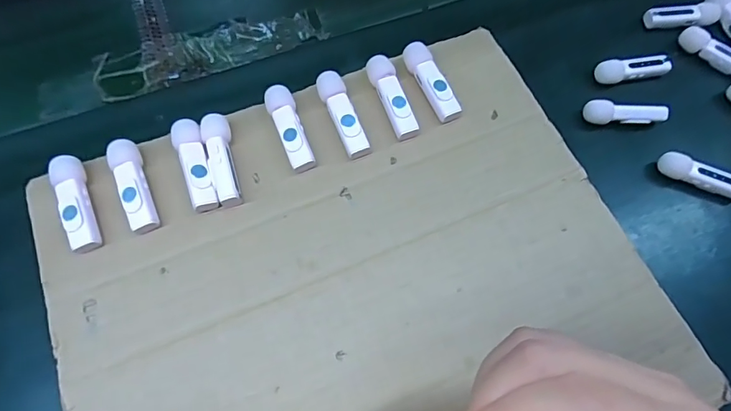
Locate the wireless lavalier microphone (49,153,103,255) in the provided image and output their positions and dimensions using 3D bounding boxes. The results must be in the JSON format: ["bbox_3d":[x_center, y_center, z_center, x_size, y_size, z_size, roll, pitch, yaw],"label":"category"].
[{"bbox_3d":[-0.182,-0.002,0.282,0.017,0.012,0.064,-21,75,-10],"label":"wireless lavalier microphone"}]

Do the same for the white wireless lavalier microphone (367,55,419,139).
[{"bbox_3d":[0.019,-0.077,0.317,0.018,0.010,0.065,-19,74,-9],"label":"white wireless lavalier microphone"}]

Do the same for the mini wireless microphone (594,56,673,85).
[{"bbox_3d":[0.231,-0.118,0.386,0.063,0.015,0.019,-14,66,-6],"label":"mini wireless microphone"}]

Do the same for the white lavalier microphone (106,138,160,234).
[{"bbox_3d":[-0.149,-0.013,0.289,0.017,0.012,0.064,-21,75,-10],"label":"white lavalier microphone"}]

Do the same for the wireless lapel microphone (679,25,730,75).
[{"bbox_3d":[0.308,-0.133,0.394,0.019,0.018,0.065,-41,71,-17],"label":"wireless lapel microphone"}]

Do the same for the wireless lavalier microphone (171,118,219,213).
[{"bbox_3d":[-0.112,-0.028,0.295,0.018,0.012,0.063,-19,75,-9],"label":"wireless lavalier microphone"}]

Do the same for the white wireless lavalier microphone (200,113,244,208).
[{"bbox_3d":[-0.095,-0.031,0.298,0.017,0.015,0.064,-15,74,-7],"label":"white wireless lavalier microphone"}]

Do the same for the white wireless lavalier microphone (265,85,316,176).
[{"bbox_3d":[-0.052,-0.054,0.306,0.018,0.010,0.064,-20,76,-10],"label":"white wireless lavalier microphone"}]

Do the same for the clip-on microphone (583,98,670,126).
[{"bbox_3d":[0.213,-0.075,0.368,0.063,0.018,0.016,4,65,2],"label":"clip-on microphone"}]

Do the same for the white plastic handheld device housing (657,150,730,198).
[{"bbox_3d":[0.265,-0.024,0.352,0.064,0.020,0.016,23,67,10],"label":"white plastic handheld device housing"}]

